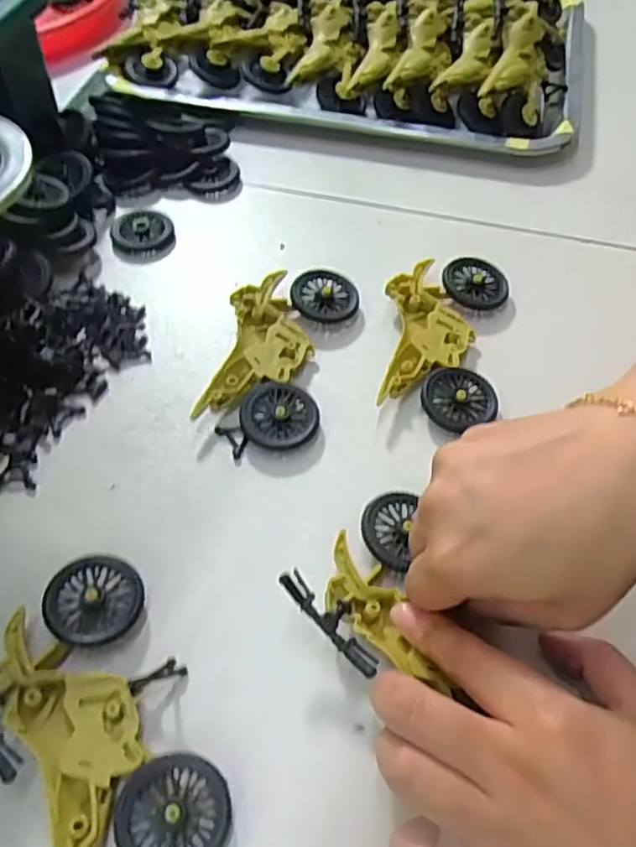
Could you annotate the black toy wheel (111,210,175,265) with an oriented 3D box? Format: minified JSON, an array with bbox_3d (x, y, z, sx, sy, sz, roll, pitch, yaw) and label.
[{"bbox_3d":[-0.109,-0.117,0.409,0.037,0.014,0.037,0,55,1],"label":"black toy wheel"}]

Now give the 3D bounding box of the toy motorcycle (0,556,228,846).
[{"bbox_3d":[-0.077,0.107,0.236,0.075,0.020,0.111,-37,65,-26],"label":"toy motorcycle"}]

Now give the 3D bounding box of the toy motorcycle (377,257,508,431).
[{"bbox_3d":[0.067,-0.047,0.354,0.061,0.015,0.116,10,56,8],"label":"toy motorcycle"}]

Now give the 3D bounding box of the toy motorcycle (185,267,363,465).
[{"bbox_3d":[-0.021,-0.039,0.345,0.060,0.014,0.118,13,57,10],"label":"toy motorcycle"}]

